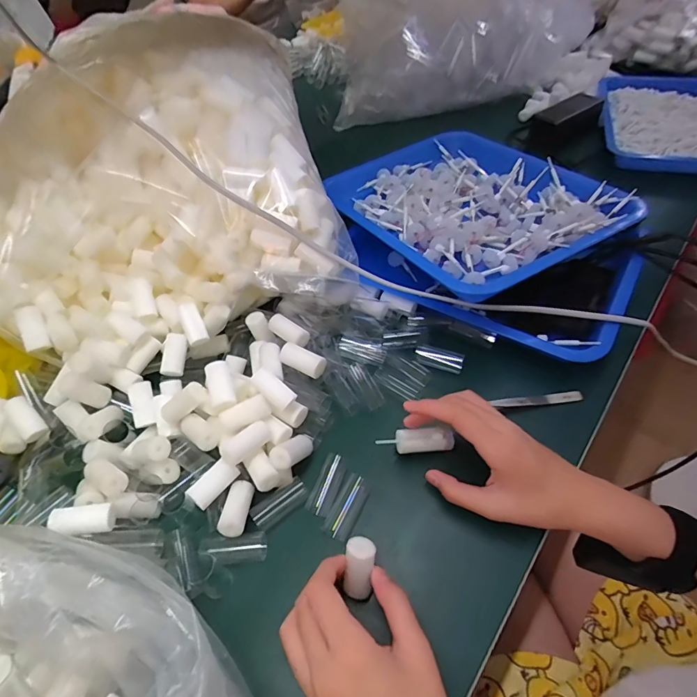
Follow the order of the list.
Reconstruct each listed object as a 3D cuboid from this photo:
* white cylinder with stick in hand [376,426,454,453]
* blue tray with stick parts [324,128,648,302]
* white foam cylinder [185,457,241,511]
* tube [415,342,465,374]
[{"bbox_3d":[0.060,0.081,0.381,0.067,0.016,0.018,-2,50,-2],"label":"white cylinder with stick in hand"},{"bbox_3d":[0.135,-0.192,0.537,0.260,0.045,0.339,-27,53,-17],"label":"blue tray with stick parts"},{"bbox_3d":[-0.110,0.108,0.352,0.018,0.014,0.040,31,58,26],"label":"white foam cylinder"},{"bbox_3d":[0.094,0.009,0.449,0.049,0.017,0.015,18,54,18],"label":"tube"}]

